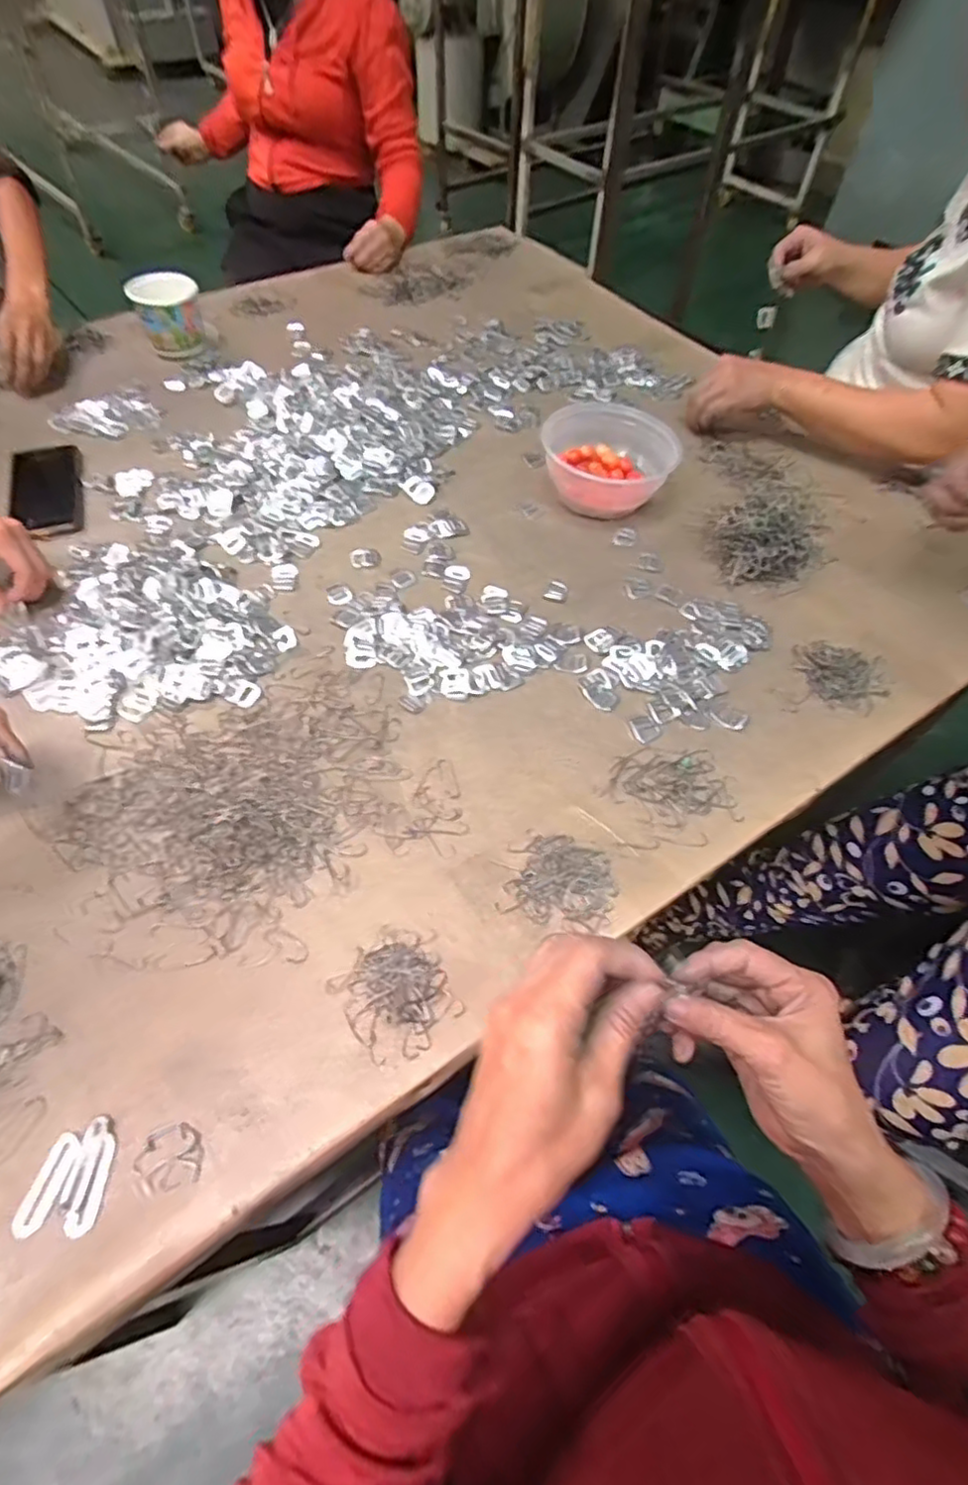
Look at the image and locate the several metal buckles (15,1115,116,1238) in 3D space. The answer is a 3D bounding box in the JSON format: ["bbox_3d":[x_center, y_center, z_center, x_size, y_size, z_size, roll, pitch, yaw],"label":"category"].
[{"bbox_3d":[-0.262,0.275,0.413,0.046,0.004,0.061,5,57,1],"label":"several metal buckles"}]

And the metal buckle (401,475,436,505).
[{"bbox_3d":[-0.080,-0.312,0.798,0.028,0.009,0.045,-39,66,-24],"label":"metal buckle"}]

